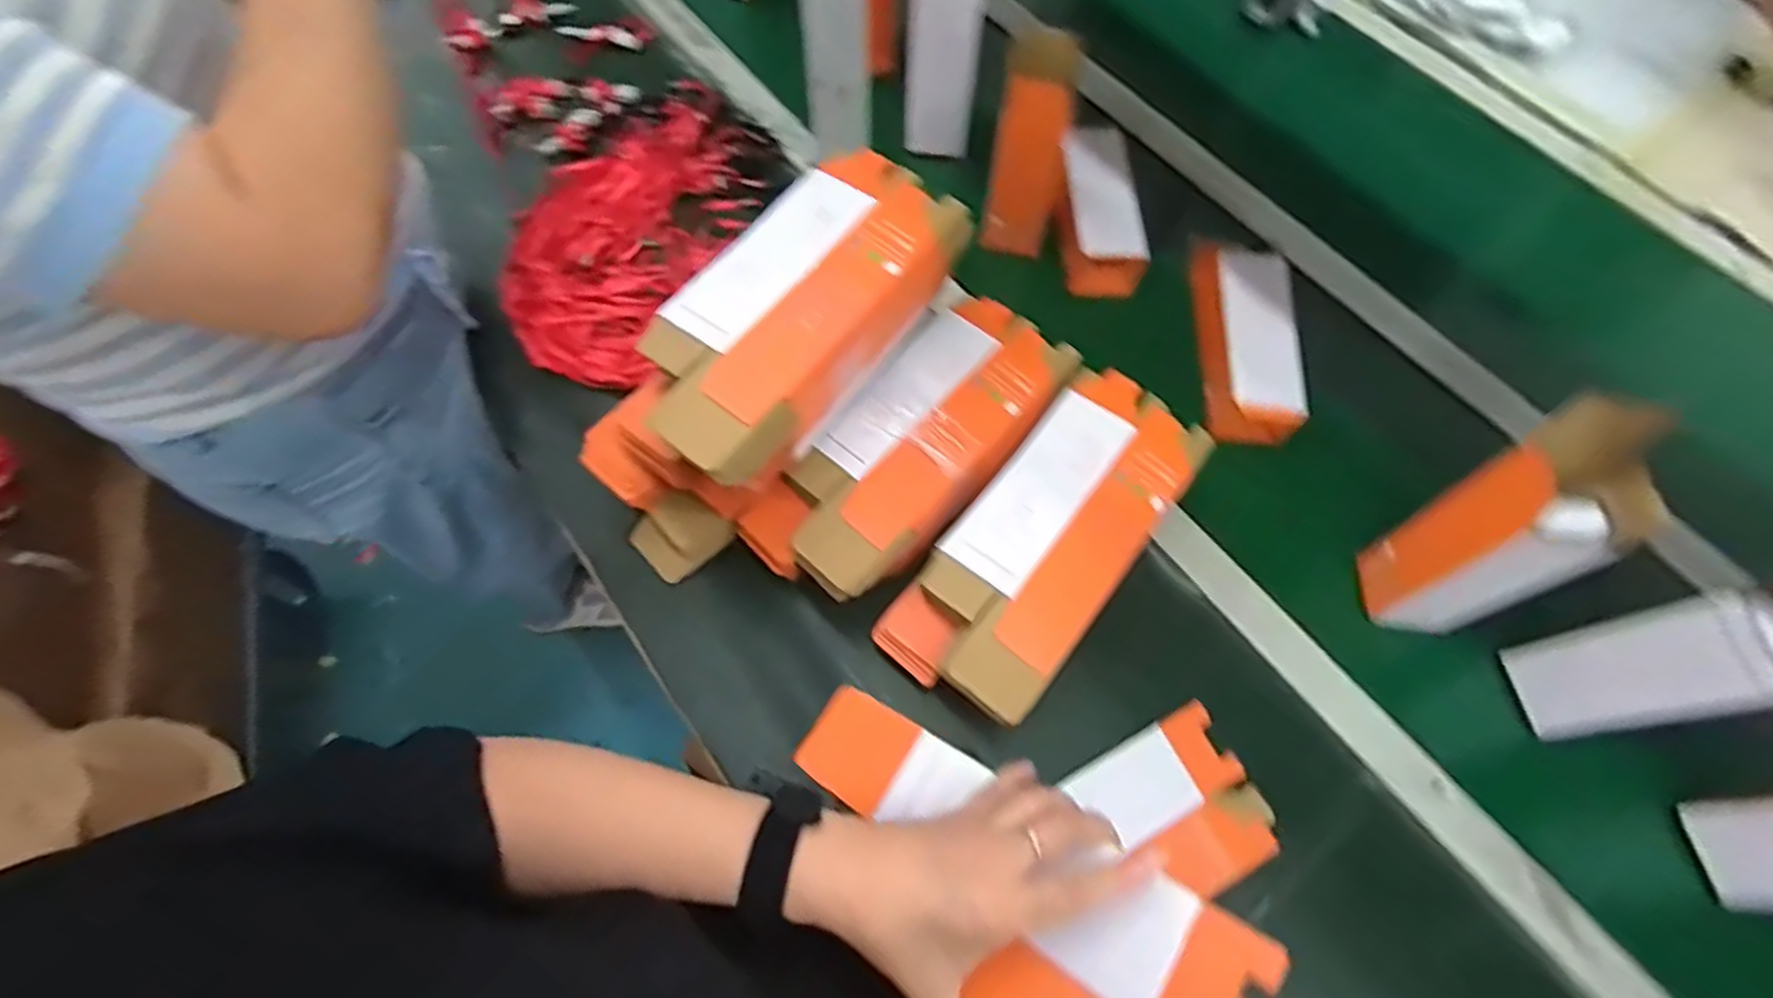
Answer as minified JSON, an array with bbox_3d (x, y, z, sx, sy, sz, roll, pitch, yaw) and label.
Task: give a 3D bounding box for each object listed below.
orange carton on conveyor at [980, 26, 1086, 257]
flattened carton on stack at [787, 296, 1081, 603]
[{"bbox_3d":[0.131,-0.322,0.748,0.075,0.219,0.044,9,64,6],"label":"orange carton on conveyor"},{"bbox_3d":[0.027,-0.049,0.631,0.130,0.031,0.280,35,70,17],"label":"flattened carton on stack"}]

